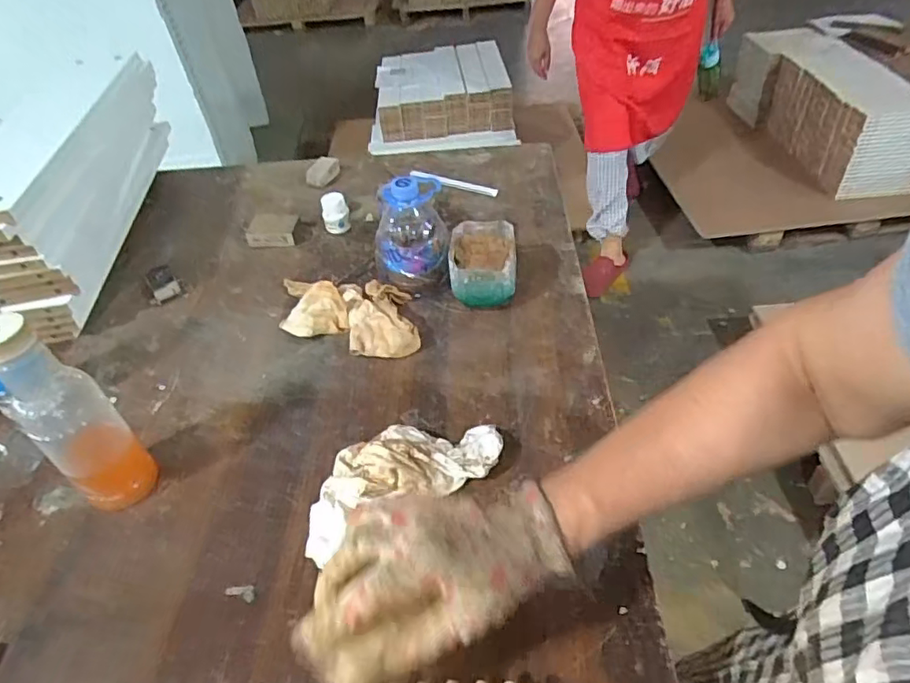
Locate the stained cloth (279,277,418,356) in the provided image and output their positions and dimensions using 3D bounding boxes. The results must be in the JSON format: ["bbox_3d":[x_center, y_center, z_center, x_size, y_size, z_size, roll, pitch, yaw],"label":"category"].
[{"bbox_3d":[-0.134,-0.037,0.697,0.206,0.041,0.113,7,45,13],"label":"stained cloth"}]

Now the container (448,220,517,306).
[{"bbox_3d":[0.034,-0.089,0.708,0.080,0.067,0.102,-2,43,3],"label":"container"}]

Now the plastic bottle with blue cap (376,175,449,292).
[{"bbox_3d":[-0.056,-0.134,0.714,0.089,0.135,0.091,-7,43,-2],"label":"plastic bottle with blue cap"}]

